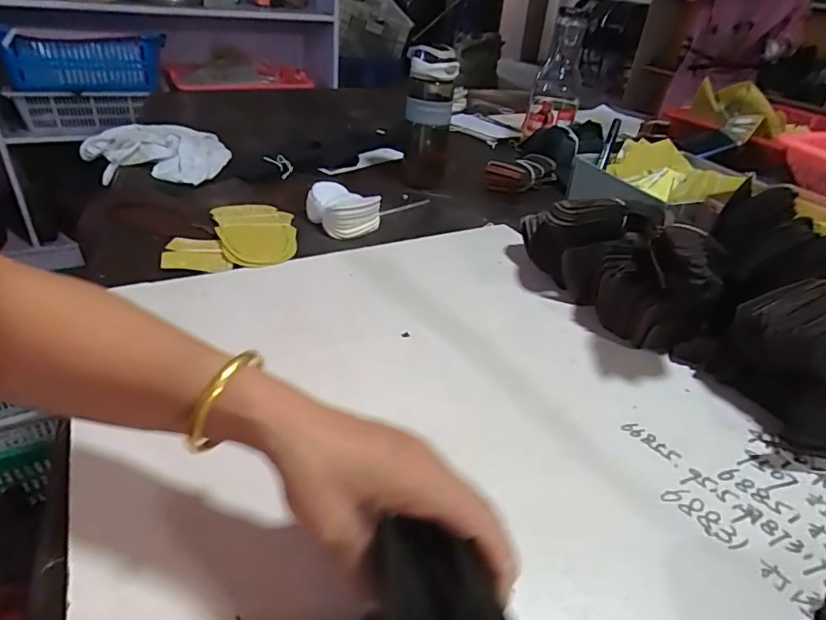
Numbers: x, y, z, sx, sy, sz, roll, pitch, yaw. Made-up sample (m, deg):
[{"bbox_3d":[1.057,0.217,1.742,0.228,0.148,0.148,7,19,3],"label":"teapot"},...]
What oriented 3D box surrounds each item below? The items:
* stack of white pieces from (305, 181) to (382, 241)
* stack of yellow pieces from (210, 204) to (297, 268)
[{"bbox_3d":[-0.106,-0.145,0.754,0.104,0.043,0.082,20,36,21],"label":"stack of white pieces"},{"bbox_3d":[-0.210,-0.103,0.702,0.103,0.020,0.161,-9,36,-20],"label":"stack of yellow pieces"}]

